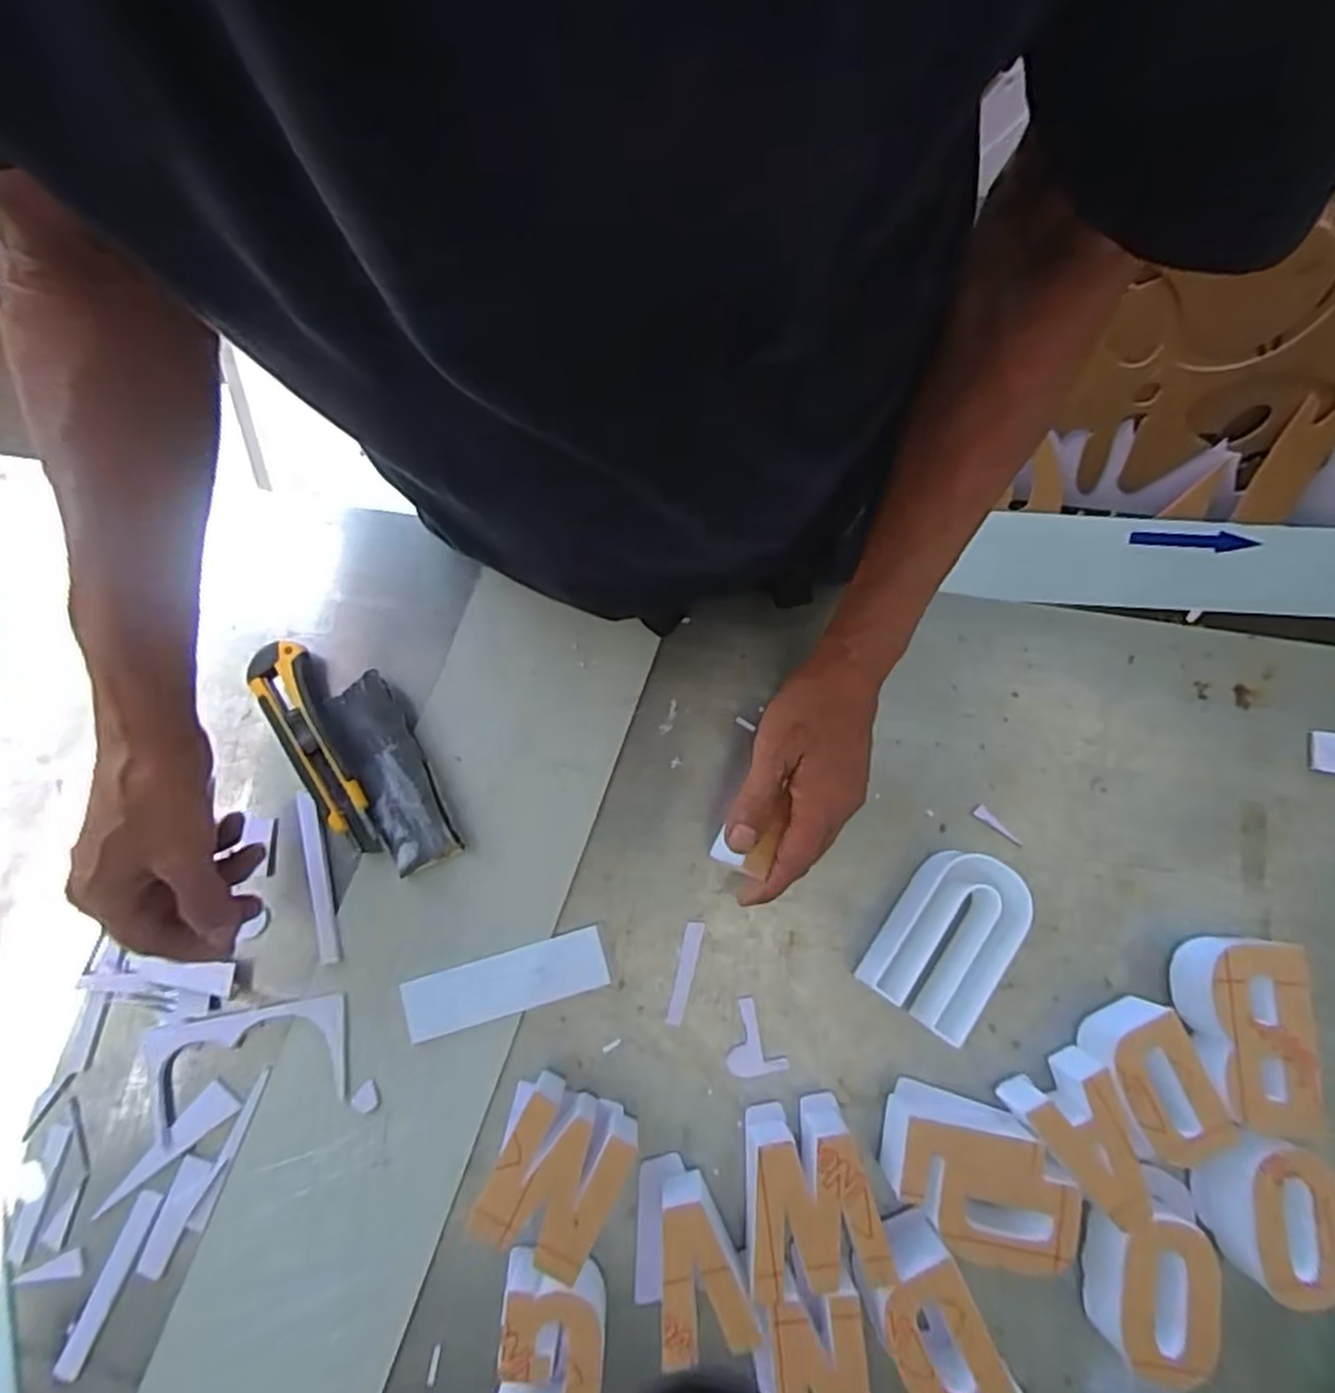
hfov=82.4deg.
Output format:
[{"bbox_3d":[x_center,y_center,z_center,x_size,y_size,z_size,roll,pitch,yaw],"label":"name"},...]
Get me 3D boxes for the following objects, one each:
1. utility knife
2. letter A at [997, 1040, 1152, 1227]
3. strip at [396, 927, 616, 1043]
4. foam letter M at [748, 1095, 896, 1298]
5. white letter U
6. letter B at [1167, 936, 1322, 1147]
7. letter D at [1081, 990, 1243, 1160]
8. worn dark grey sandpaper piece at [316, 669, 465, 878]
[{"bbox_3d":[-0.241,0.036,0.517,0.039,0.017,0.154,-26,81,-5],"label":"utility knife"},{"bbox_3d":[0.261,0.271,0.472,0.061,0.047,0.085,-32,82,-6],"label":"letter A"},{"bbox_3d":[-0.106,0.189,0.500,0.131,0.007,0.040,-16,80,-4],"label":"strip"},{"bbox_3d":[0.086,0.302,0.463,0.087,0.047,0.094,-3,80,-1],"label":"foam letter M"},{"bbox_3d":[0.181,0.154,0.493,0.066,0.041,0.108,35,81,5],"label":"white letter U"},{"bbox_3d":[0.360,0.208,0.480,0.061,0.055,0.107,8,80,1],"label":"letter B"},{"bbox_3d":[0.302,0.240,0.478,0.060,0.048,0.083,-26,81,-5],"label":"letter D"},{"bbox_3d":[-0.189,0.052,0.519,0.050,0.016,0.136,-29,81,-6],"label":"worn dark grey sandpaper piece"}]

